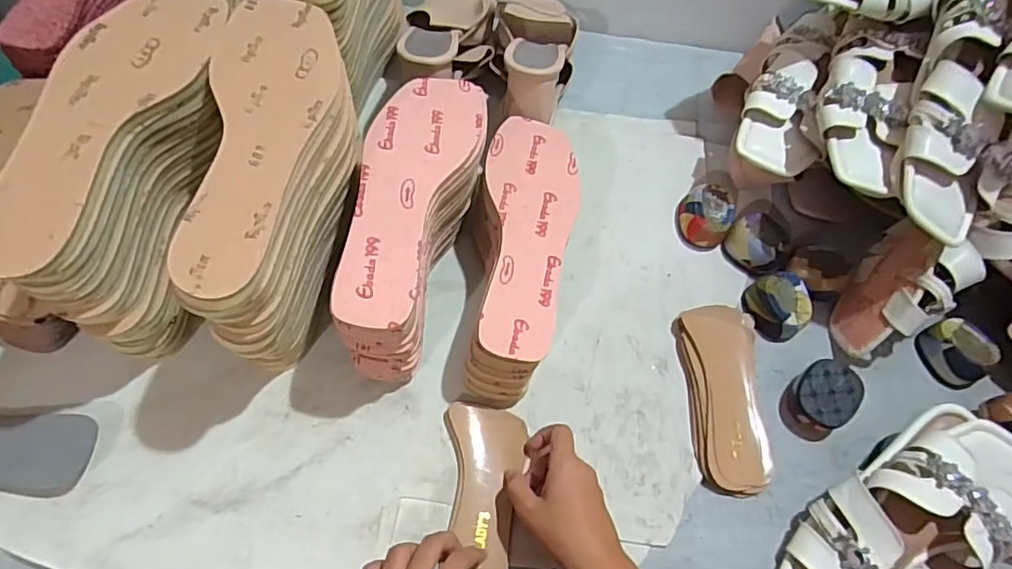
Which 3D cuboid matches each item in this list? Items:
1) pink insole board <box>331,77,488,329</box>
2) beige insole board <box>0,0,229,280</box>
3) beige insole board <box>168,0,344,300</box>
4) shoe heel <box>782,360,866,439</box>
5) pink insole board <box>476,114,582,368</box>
[{"bbox_3d":[-0.077,-0.077,0.452,0.080,0.011,0.231,13,63,3],"label":"pink insole board"},{"bbox_3d":[-0.264,-0.112,0.377,0.077,0.017,0.230,18,63,5],"label":"beige insole board"},{"bbox_3d":[-0.157,-0.102,0.382,0.080,0.008,0.236,1,64,-9],"label":"beige insole board"},{"bbox_3d":[0.289,0.103,0.533,0.064,0.037,0.052,-38,71,-20],"label":"shoe heel"},{"bbox_3d":[0.023,-0.050,0.505,0.080,0.005,0.234,3,63,-2],"label":"pink insole board"}]

